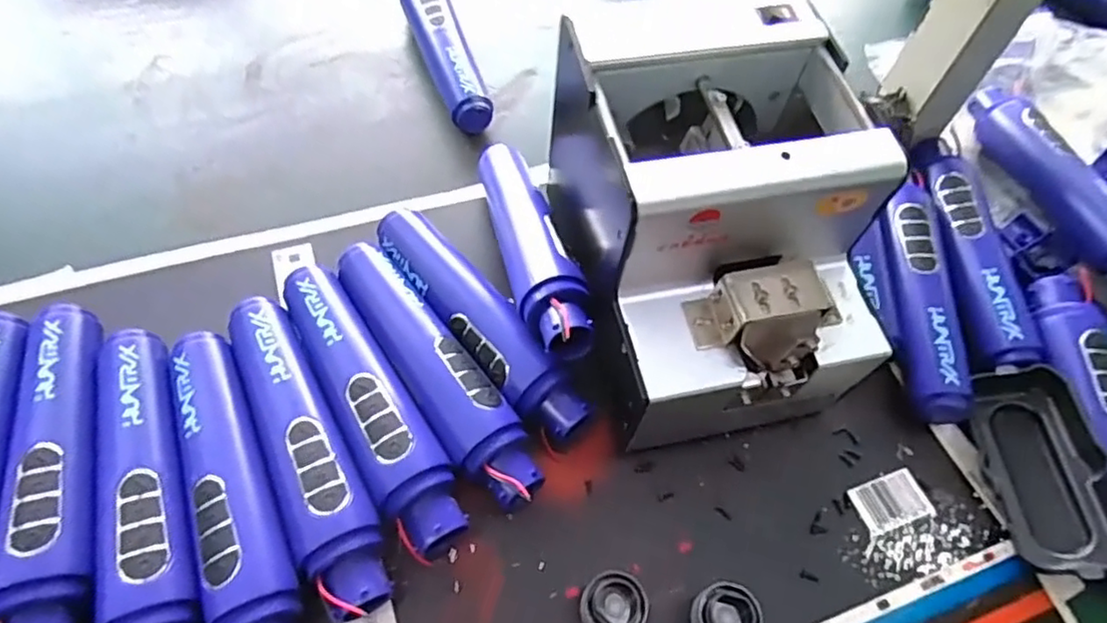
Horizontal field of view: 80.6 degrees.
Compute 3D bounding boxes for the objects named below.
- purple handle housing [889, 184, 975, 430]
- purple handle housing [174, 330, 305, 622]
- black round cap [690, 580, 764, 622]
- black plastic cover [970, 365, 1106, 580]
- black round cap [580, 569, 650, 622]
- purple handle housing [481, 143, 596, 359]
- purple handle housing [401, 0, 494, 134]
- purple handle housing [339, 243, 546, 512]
[{"bbox_3d":[0.222,-0.008,0.401,0.037,0.038,0.156,7,58,0],"label":"purple handle housing"},{"bbox_3d":[-0.154,0.088,0.314,0.036,0.040,0.171,-23,63,-17],"label":"purple handle housing"},{"bbox_3d":[0.079,0.144,0.305,0.028,0.026,0.029,2,59,-3],"label":"black round cap"},{"bbox_3d":[0.265,0.085,0.350,0.052,0.023,0.109,-12,54,23],"label":"black plastic cover"},{"bbox_3d":[0.028,0.139,0.306,0.030,0.026,0.028,2,59,-3],"label":"black round cap"},{"bbox_3d":[-0.014,-0.044,0.383,0.034,0.029,0.180,-9,44,-10],"label":"purple handle housing"},{"bbox_3d":[-0.087,-0.206,0.507,0.035,0.036,0.167,-15,61,-13],"label":"purple handle housing"},{"bbox_3d":[-0.065,0.033,0.355,0.037,0.041,0.172,-31,66,-21],"label":"purple handle housing"}]

